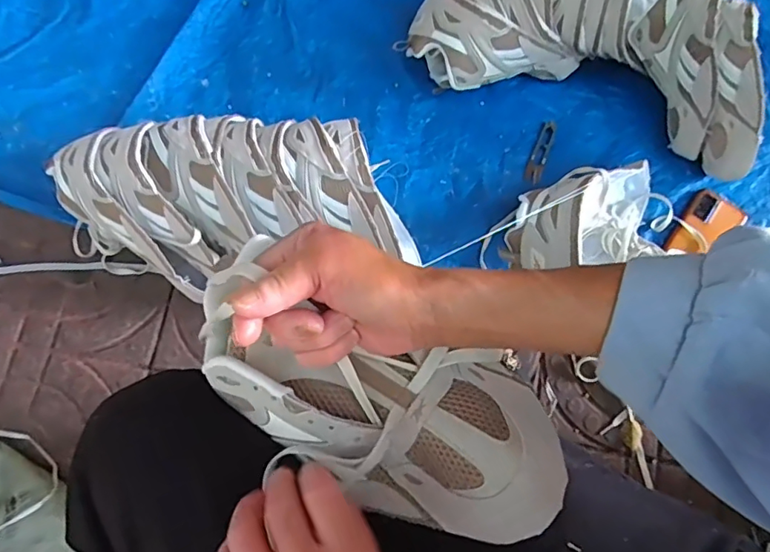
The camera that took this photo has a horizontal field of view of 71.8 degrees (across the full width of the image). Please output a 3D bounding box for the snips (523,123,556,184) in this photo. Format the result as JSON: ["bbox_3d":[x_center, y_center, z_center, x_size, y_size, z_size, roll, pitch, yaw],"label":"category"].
[{"bbox_3d":[0.227,-0.183,0.775,0.023,0.012,0.095,20,76,4],"label":"snips"}]

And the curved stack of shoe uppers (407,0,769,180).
[{"bbox_3d":[0.286,-0.324,0.711,0.478,0.185,0.212,18,74,4],"label":"curved stack of shoe uppers"}]

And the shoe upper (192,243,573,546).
[{"bbox_3d":[-0.002,0.075,0.314,0.215,0.048,0.105,22,75,9],"label":"shoe upper"}]

